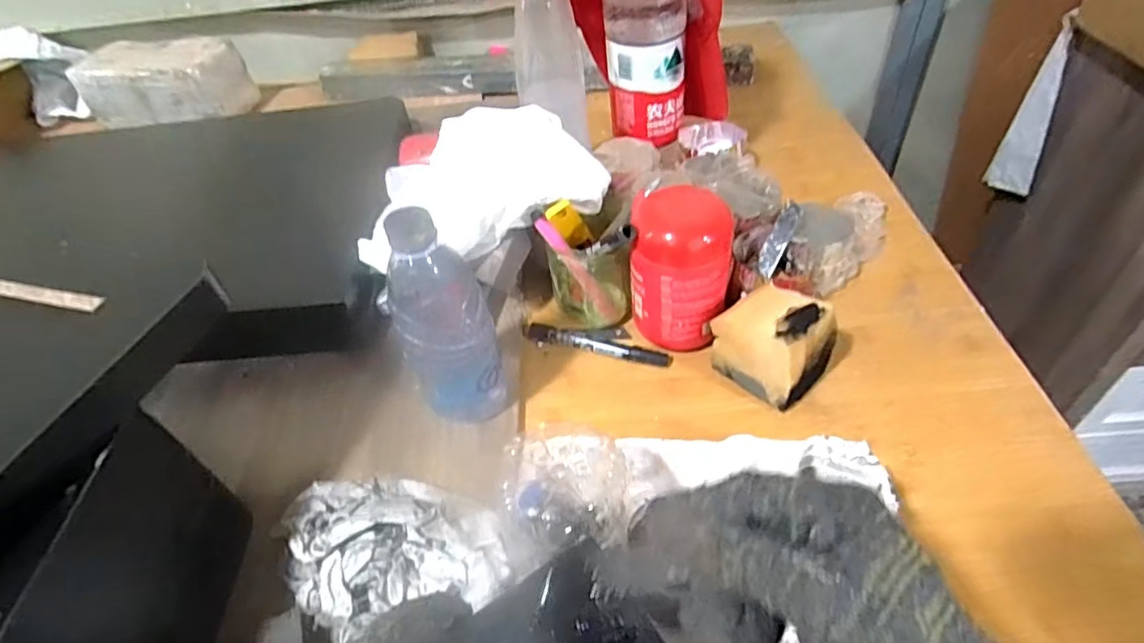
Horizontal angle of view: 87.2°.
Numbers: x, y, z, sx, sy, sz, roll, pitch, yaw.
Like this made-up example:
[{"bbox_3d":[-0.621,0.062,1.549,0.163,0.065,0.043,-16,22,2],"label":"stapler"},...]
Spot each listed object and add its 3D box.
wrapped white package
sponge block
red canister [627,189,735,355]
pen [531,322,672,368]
[{"bbox_3d":[-0.643,-0.379,0.951,0.238,0.092,0.121,7,46,13],"label":"wrapped white package"},{"bbox_3d":[0.166,0.019,0.501,0.061,0.077,0.078,-35,52,-26],"label":"sponge block"},{"bbox_3d":[0.091,-0.036,0.518,0.083,0.139,0.070,5,46,12],"label":"red canister"},{"bbox_3d":[0.024,0.021,0.562,0.138,0.013,0.019,11,48,17],"label":"pen"}]

